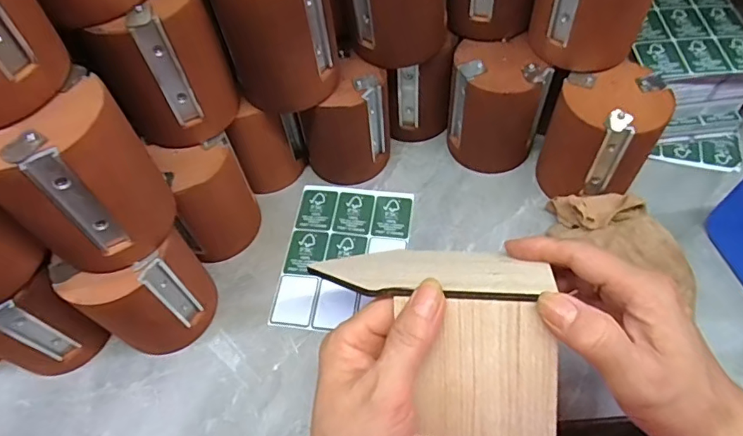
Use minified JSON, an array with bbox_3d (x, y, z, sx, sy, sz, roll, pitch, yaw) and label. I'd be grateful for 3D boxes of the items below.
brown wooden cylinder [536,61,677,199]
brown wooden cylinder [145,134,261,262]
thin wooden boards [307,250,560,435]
[{"bbox_3d":[0.183,-0.063,0.411,0.081,0.103,0.074,-1,57,1],"label":"brown wooden cylinder"},{"bbox_3d":[-0.125,-0.013,0.404,0.059,0.096,0.060,-18,59,-10],"label":"brown wooden cylinder"},{"bbox_3d":[0.039,0.073,0.310,0.141,0.071,0.101,-1,101,14],"label":"thin wooden boards"}]

